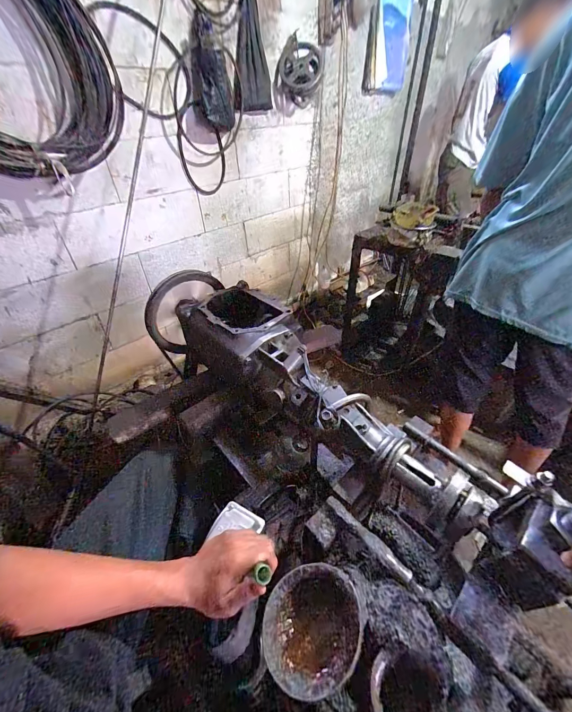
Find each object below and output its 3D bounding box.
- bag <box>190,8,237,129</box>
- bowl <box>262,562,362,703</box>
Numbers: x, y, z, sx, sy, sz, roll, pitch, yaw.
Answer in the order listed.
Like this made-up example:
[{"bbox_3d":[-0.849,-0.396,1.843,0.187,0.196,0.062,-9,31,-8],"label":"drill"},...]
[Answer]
[{"bbox_3d":[-0.293,-1.076,1.175,0.120,0.343,0.128,3,73,5],"label":"bag"},{"bbox_3d":[0.031,0.334,0.370,0.116,0.060,0.111,-1,40,1],"label":"bowl"}]

